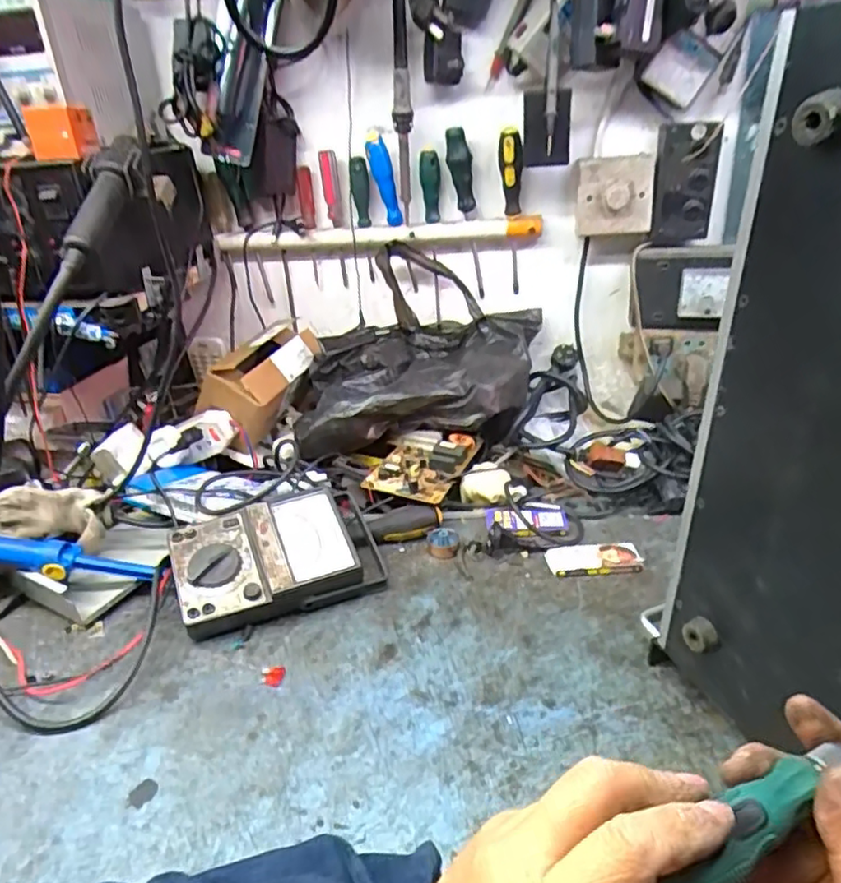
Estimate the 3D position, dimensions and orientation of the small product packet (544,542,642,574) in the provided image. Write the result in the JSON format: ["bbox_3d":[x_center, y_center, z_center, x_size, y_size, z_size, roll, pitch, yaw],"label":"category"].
[{"bbox_3d":[0.177,0.120,0.675,0.093,0.010,0.034,-3,25,0],"label":"small product packet"}]

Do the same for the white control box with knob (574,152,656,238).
[{"bbox_3d":[0.231,-0.293,0.783,0.090,0.090,0.038,4,26,13],"label":"white control box with knob"}]

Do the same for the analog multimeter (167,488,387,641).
[{"bbox_3d":[-0.141,0.112,0.654,0.200,0.059,0.131,-11,45,-19],"label":"analog multimeter"}]

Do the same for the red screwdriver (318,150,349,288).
[{"bbox_3d":[-0.111,-0.292,0.867,0.020,0.197,0.027,-2,50,1],"label":"red screwdriver"}]

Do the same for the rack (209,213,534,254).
[{"bbox_3d":[-0.059,-0.274,0.869,0.425,0.036,0.023,0,26,5],"label":"rack"}]

